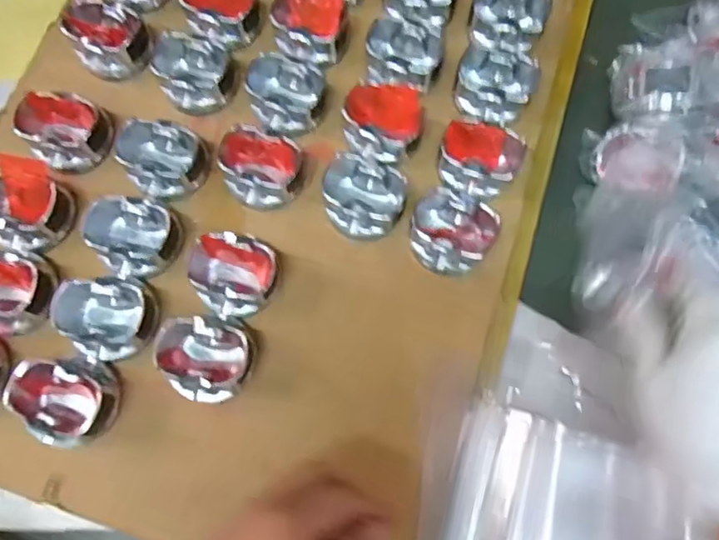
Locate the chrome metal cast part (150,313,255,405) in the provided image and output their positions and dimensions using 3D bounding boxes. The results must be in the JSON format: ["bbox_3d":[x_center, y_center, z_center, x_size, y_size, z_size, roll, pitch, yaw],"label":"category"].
[{"bbox_3d":[-0.123,0.071,0.477,0.072,0.050,0.065,6,75,3],"label":"chrome metal cast part"}]

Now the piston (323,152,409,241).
[{"bbox_3d":[0.005,-0.060,0.519,0.077,0.044,0.061,13,75,5],"label":"piston"}]

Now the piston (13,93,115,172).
[{"bbox_3d":[-0.264,-0.123,0.540,0.070,0.055,0.073,-43,78,-10],"label":"piston"}]

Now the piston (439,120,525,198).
[{"bbox_3d":[0.106,-0.092,0.522,0.074,0.041,0.060,10,75,4],"label":"piston"}]

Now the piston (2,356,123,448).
[{"bbox_3d":[-0.231,0.103,0.469,0.069,0.051,0.064,0,75,1],"label":"piston"}]

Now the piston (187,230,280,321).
[{"bbox_3d":[-0.103,0.005,0.496,0.068,0.050,0.066,0,75,1],"label":"piston"}]

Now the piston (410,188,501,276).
[{"bbox_3d":[0.076,-0.029,0.504,0.065,0.044,0.062,0,75,1],"label":"piston"}]

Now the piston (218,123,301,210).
[{"bbox_3d":[-0.089,-0.086,0.521,0.071,0.050,0.057,22,76,7],"label":"piston"}]

